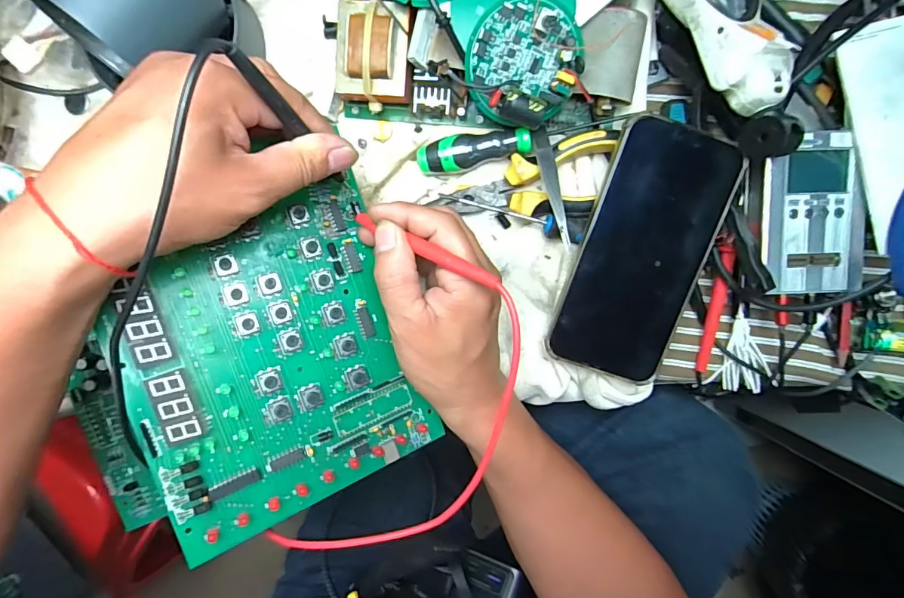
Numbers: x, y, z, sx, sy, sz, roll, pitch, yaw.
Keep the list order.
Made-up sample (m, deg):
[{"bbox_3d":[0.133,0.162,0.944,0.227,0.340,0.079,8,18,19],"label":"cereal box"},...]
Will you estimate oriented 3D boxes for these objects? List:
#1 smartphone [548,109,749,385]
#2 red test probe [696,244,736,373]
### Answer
[{"bbox_3d":[0.123,-0.028,0.291,0.079,0.008,0.162,18,101,0],"label":"smartphone"},{"bbox_3d":[0.187,0.008,0.320,0.010,0.014,0.095,3,109,2],"label":"red test probe"}]

